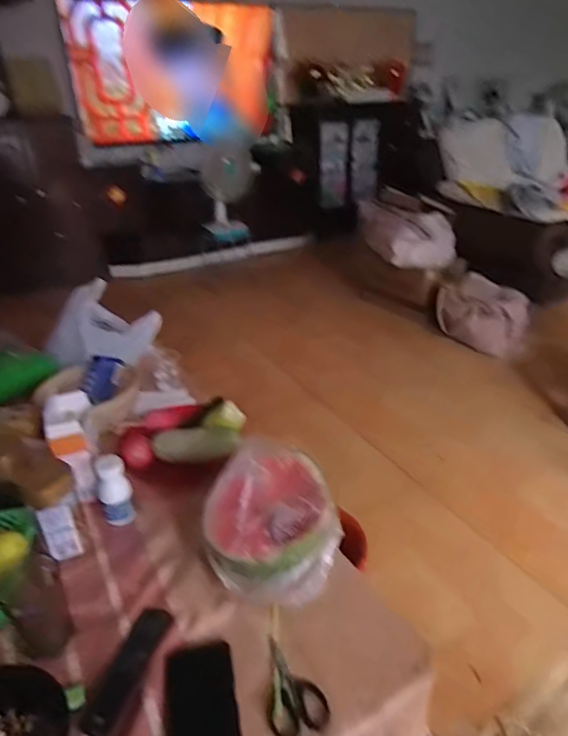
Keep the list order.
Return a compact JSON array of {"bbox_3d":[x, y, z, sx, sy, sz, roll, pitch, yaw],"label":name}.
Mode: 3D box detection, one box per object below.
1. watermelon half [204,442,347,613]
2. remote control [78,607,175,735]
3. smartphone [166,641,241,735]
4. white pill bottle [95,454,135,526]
[{"bbox_3d":[-0.021,0.207,0.674,0.168,0.138,0.162,-12,30,-16],"label":"watermelon half"},{"bbox_3d":[-0.187,0.357,0.594,0.044,0.013,0.151,8,31,18],"label":"remote control"},{"bbox_3d":[-0.088,0.384,0.540,0.076,0.011,0.164,-8,30,-9],"label":"smartphone"},{"bbox_3d":[-0.272,0.195,0.798,0.050,0.103,0.048,-14,31,-19],"label":"white pill bottle"}]

